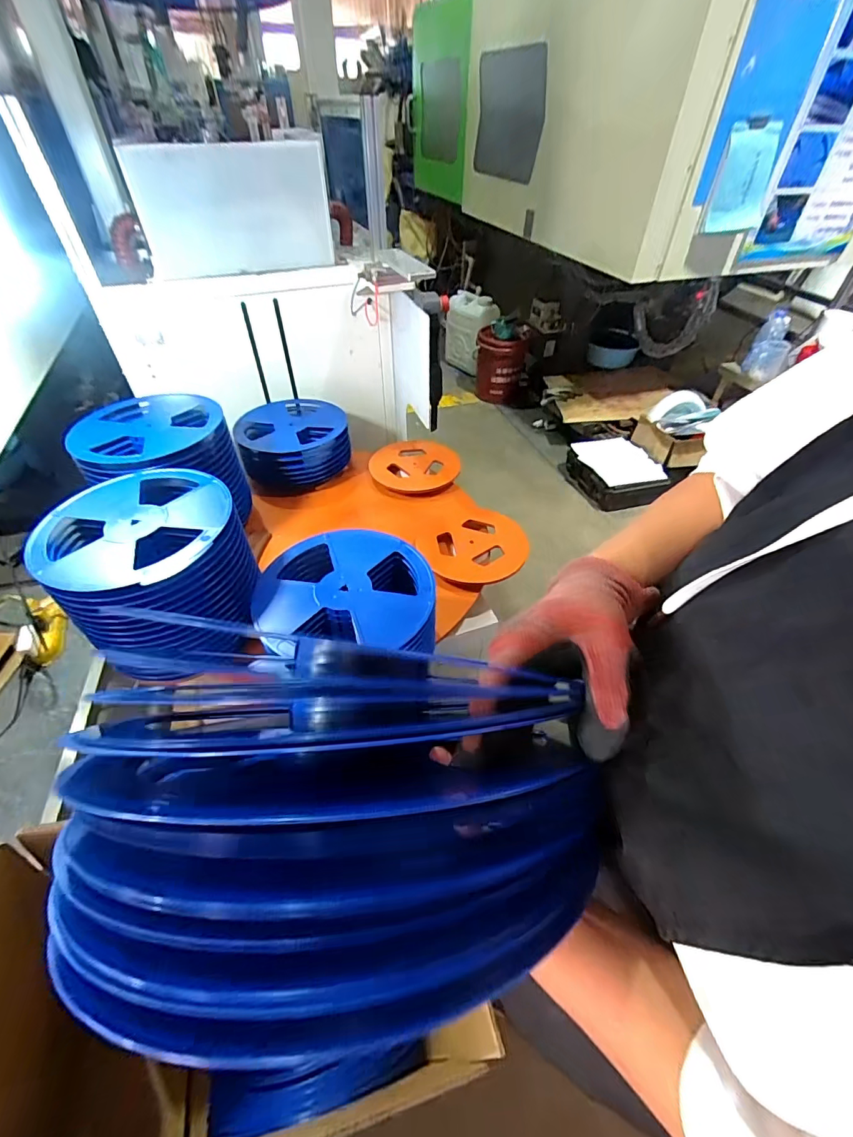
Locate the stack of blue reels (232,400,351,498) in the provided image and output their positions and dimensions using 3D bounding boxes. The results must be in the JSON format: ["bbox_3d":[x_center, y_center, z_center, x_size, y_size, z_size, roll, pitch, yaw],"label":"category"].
[{"bbox_3d":[-0.401,-0.379,1.403,0.320,0.147,0.315,-16,48,-16],"label":"stack of blue reels"}]

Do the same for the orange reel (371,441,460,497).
[{"bbox_3d":[-0.035,-0.315,1.406,0.271,0.028,0.255,3,46,2],"label":"orange reel"}]

